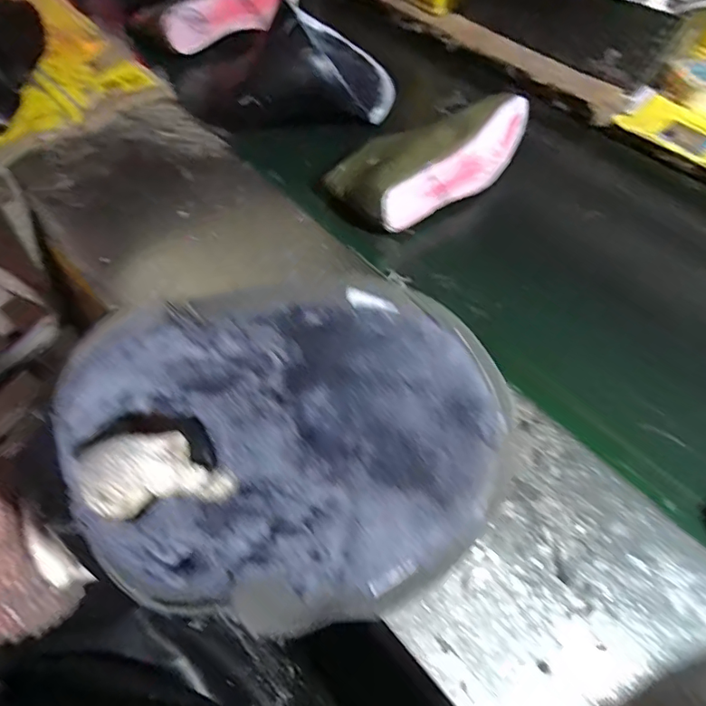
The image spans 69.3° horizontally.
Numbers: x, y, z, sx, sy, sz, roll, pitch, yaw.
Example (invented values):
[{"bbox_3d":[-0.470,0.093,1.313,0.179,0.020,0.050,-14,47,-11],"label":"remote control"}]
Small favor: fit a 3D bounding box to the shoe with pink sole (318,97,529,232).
[{"bbox_3d":[0.105,-0.236,0.609,0.263,0.074,0.108,-27,62,-21],"label":"shoe with pink sole"}]

